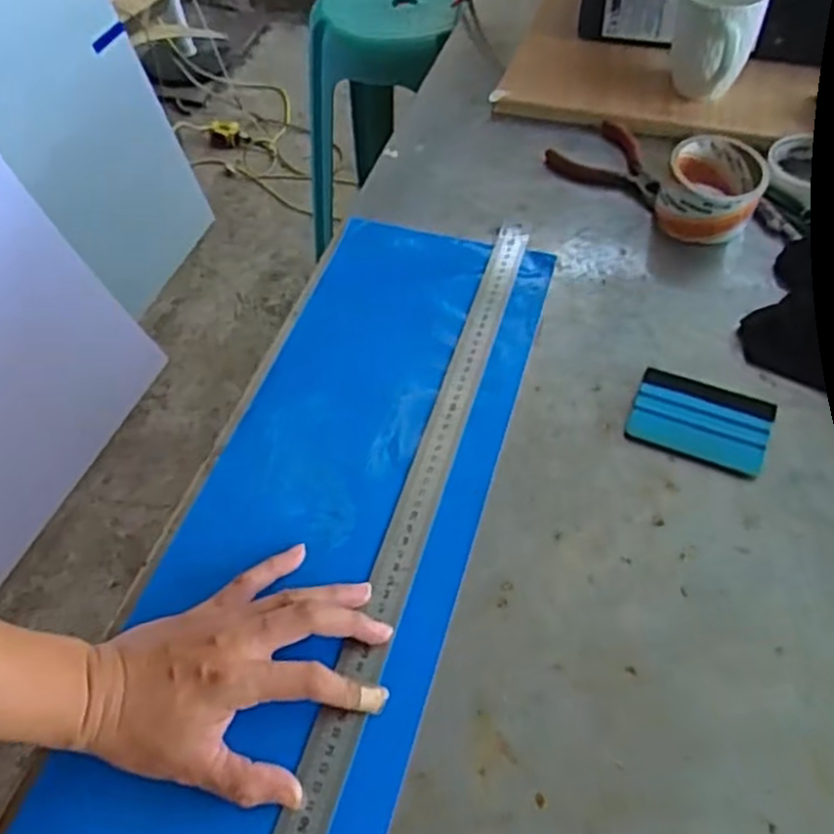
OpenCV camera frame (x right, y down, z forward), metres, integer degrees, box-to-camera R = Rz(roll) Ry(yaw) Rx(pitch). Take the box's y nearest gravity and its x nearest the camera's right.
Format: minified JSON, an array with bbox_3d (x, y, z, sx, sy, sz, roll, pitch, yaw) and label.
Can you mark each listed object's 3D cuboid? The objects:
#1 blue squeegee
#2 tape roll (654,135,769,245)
[{"bbox_3d":[0.212,0.002,0.558,0.096,0.005,0.071,19,56,16],"label":"blue squeegee"},{"bbox_3d":[0.267,-0.207,0.683,0.083,0.059,0.086,14,55,13],"label":"tape roll"}]

